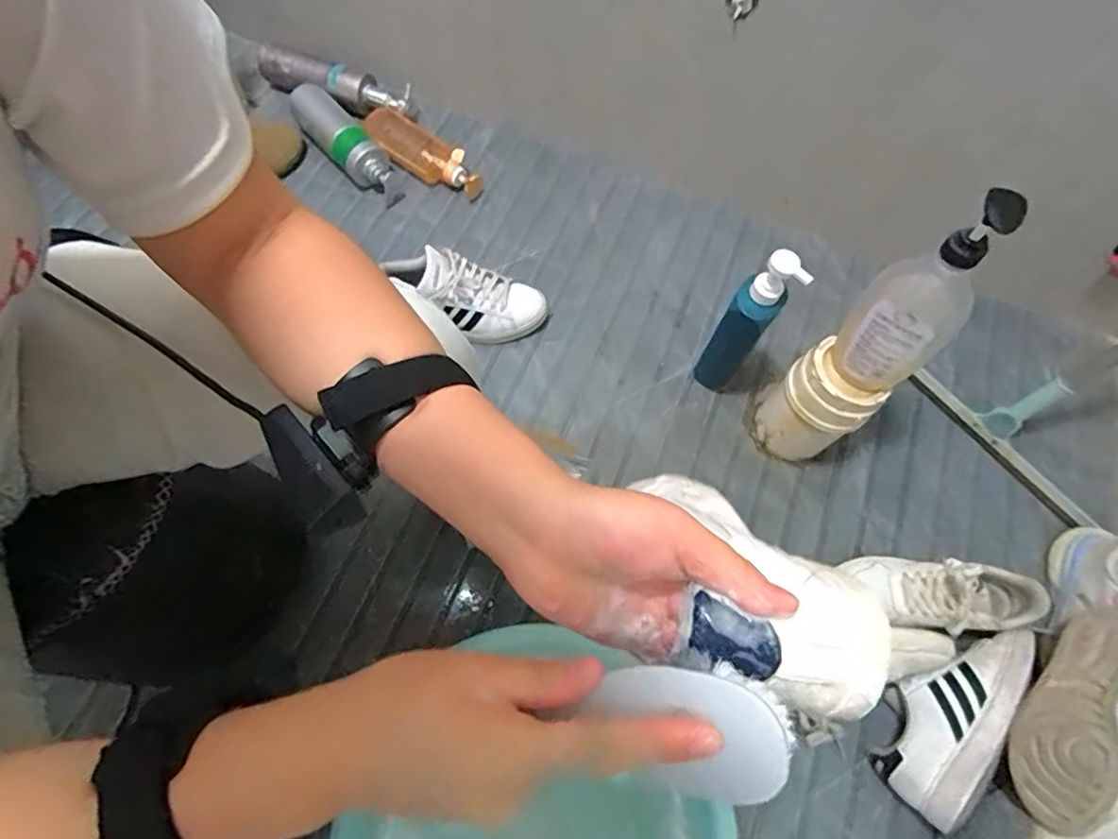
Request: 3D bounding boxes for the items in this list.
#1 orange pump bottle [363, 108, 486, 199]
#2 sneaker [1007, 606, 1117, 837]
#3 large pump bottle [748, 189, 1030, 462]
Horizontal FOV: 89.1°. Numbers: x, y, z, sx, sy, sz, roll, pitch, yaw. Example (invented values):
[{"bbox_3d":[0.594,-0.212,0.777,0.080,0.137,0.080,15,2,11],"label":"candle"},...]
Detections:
[{"bbox_3d":[-0.240,-0.461,1.005,0.247,0.054,0.076,37,72,11],"label":"orange pump bottle"},{"bbox_3d":[0.588,0.331,0.625,0.077,0.092,0.257,41,71,-13],"label":"sneaker"},{"bbox_3d":[0.348,-0.068,0.663,0.096,0.411,0.116,-42,76,-16],"label":"large pump bottle"}]

